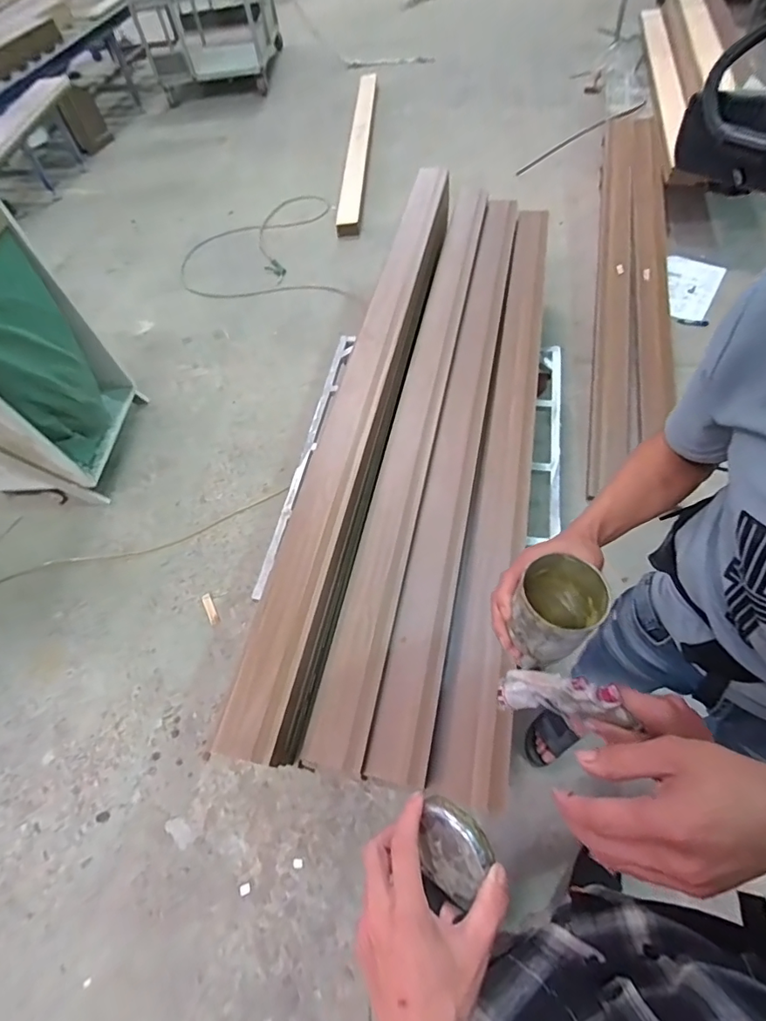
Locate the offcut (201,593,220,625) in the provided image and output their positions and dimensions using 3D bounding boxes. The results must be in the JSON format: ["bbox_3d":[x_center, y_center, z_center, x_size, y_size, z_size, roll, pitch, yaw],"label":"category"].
[{"bbox_3d":[-0.600,0.342,1.696,0.033,0.019,0.113,-22,61,-13],"label":"offcut"}]

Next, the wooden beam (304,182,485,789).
[{"bbox_3d":[0.141,-0.377,1.524,0.146,0.085,2.158,9,60,12],"label":"wooden beam"}]

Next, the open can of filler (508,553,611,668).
[{"bbox_3d":[0.170,0.103,0.492,0.079,0.102,0.069,-40,62,-17],"label":"open can of filler"}]

